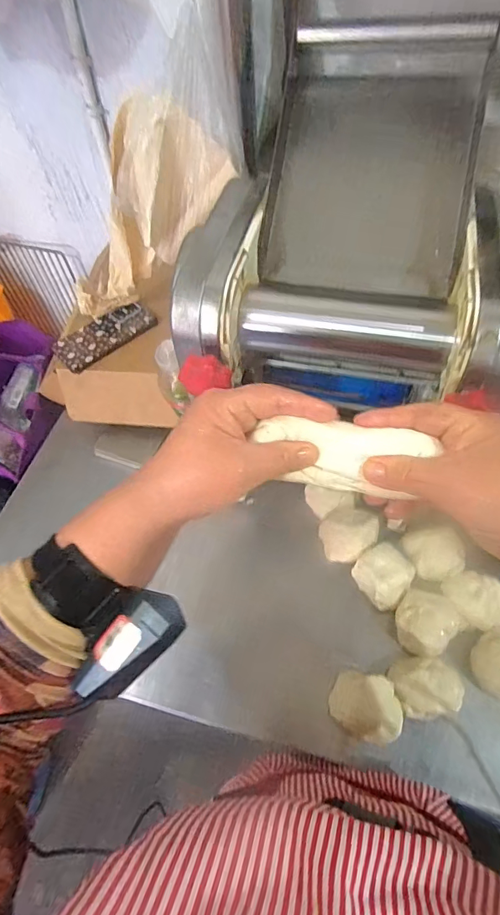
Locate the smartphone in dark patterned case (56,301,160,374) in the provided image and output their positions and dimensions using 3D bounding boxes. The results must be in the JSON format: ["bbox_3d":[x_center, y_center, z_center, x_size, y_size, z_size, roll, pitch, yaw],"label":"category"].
[{"bbox_3d":[-0.238,-0.203,0.717,0.163,0.019,0.071,-34,61,-18],"label":"smartphone in dark patterned case"}]

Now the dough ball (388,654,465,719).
[{"bbox_3d":[0.190,0.247,0.472,0.062,0.038,0.060,-2,57,3],"label":"dough ball"}]

